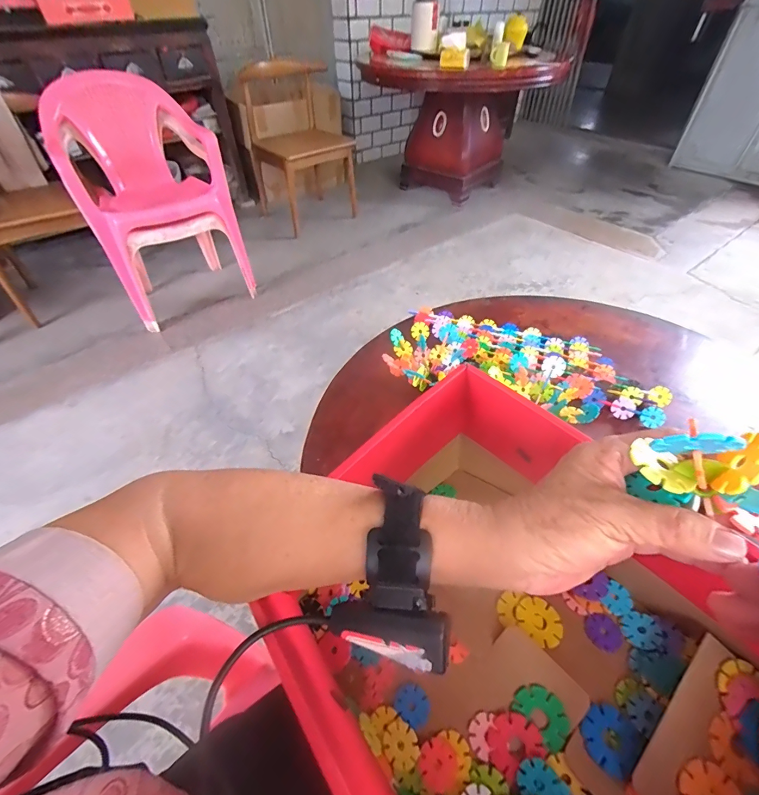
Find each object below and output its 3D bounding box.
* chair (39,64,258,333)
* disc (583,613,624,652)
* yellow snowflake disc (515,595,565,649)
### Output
[{"bbox_3d":[-0.881,-0.775,1.539,0.521,0.735,0.476,-23,50,-19],"label":"chair"},{"bbox_3d":[0.214,0.223,0.365,0.031,0.004,0.032,-1,47,1],"label":"disc"},{"bbox_3d":[0.154,0.215,0.368,0.043,0.004,0.041,3,41,-3],"label":"yellow snowflake disc"}]

